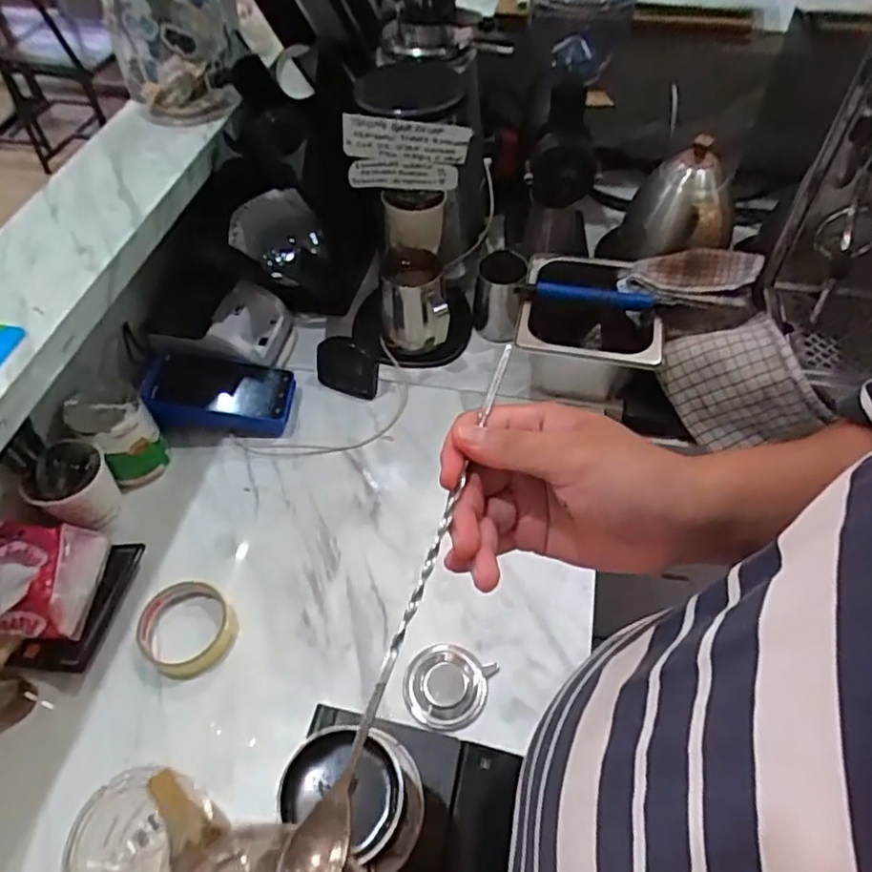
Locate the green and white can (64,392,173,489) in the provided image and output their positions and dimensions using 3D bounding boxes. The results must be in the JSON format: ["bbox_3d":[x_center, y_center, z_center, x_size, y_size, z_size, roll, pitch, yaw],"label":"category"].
[{"bbox_3d":[-0.339,0.000,0.693,0.070,0.101,0.070,36,61,25],"label":"green and white can"}]

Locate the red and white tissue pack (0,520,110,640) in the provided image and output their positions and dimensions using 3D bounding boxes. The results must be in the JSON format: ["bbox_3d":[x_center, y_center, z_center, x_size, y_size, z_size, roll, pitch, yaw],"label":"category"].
[{"bbox_3d":[-0.369,0.129,0.589,0.091,0.055,0.101,5,52,6],"label":"red and white tissue pack"}]

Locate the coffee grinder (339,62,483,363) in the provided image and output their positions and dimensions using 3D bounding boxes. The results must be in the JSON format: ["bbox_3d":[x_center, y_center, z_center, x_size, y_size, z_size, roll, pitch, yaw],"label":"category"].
[{"bbox_3d":[-0.027,-0.243,0.752,0.146,0.297,0.182,-2,53,-1],"label":"coffee grinder"}]

